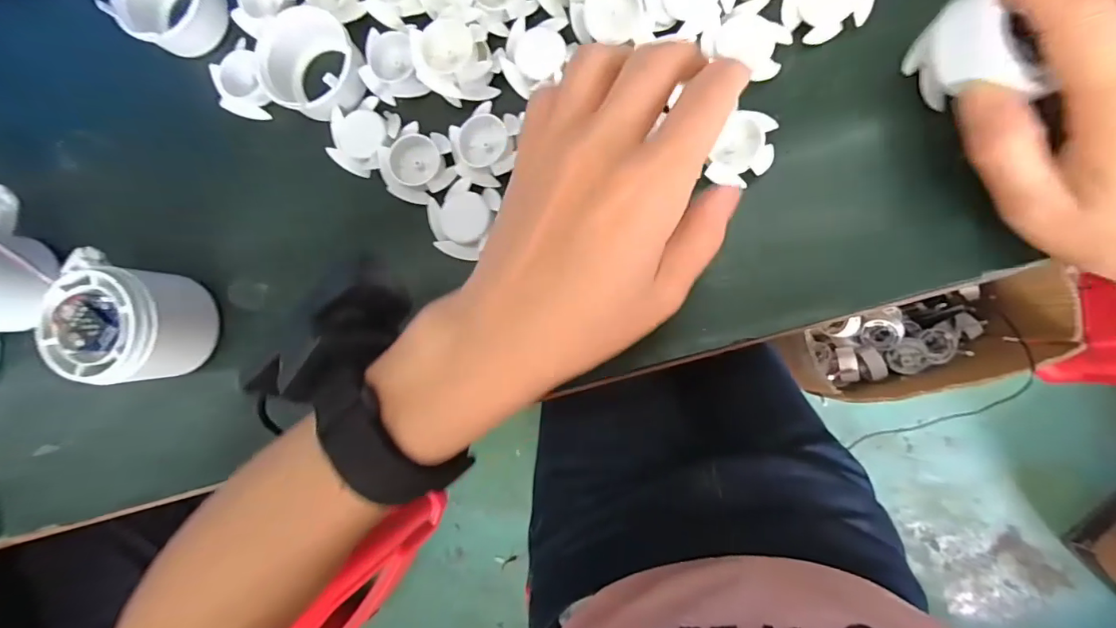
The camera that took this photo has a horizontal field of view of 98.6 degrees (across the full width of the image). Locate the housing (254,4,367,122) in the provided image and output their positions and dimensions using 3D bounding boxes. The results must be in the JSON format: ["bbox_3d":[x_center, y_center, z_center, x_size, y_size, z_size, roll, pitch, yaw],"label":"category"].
[{"bbox_3d":[-0.136,-0.136,0.262,0.053,0.019,0.053,0,90,7],"label":"housing"}]

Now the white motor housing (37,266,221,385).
[{"bbox_3d":[-0.222,0.005,0.258,0.060,0.056,0.059,6,90,7],"label":"white motor housing"}]

